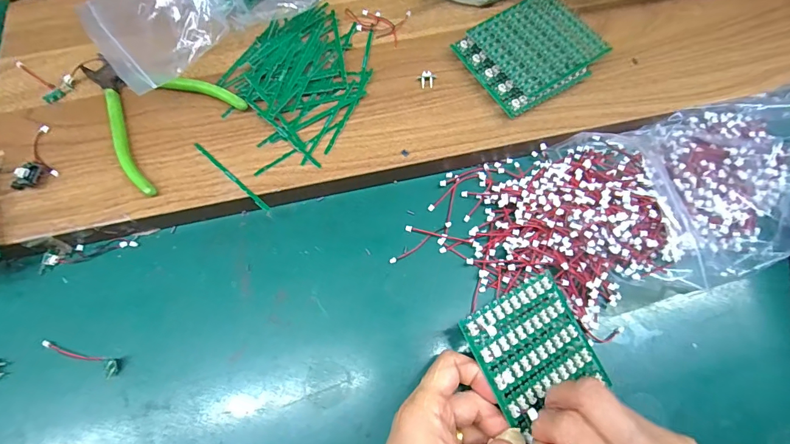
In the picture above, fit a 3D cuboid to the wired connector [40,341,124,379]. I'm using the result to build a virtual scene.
[{"bbox_3d":[-0.231,0.101,0.297,0.065,0.009,0.013,11,69,6],"label":"wired connector"}]

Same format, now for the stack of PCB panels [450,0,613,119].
[{"bbox_3d":[0.113,-0.142,0.338,0.098,0.022,0.084,-30,71,-10],"label":"stack of PCB panels"}]

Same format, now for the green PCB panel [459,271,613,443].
[{"bbox_3d":[0.093,0.083,0.267,0.081,0.004,0.076,-23,80,-23],"label":"green PCB panel"}]

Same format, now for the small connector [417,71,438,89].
[{"bbox_3d":[0.027,-0.120,0.343,0.016,0.006,0.014,5,68,4],"label":"small connector"}]

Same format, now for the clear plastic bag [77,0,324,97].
[{"bbox_3d":[-0.168,-0.200,0.348,0.193,0.039,0.142,-35,72,-12],"label":"clear plastic bag"}]

